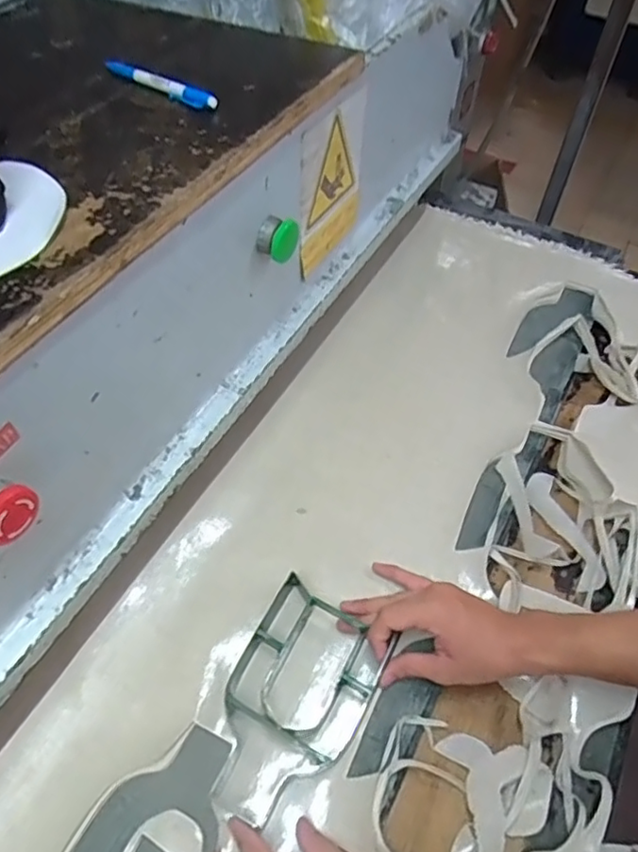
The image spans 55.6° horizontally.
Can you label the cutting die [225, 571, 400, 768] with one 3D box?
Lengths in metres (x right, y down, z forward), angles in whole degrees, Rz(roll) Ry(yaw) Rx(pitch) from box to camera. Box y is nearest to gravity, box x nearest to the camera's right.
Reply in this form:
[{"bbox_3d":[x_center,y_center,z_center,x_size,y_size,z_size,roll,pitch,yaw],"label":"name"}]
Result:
[{"bbox_3d":[-0.008,0.205,0.517,0.115,0.030,0.119,24,57,17],"label":"cutting die"}]

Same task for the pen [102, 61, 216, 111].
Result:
[{"bbox_3d":[-0.135,-0.290,0.513,0.128,0.013,0.011,33,60,22],"label":"pen"}]

